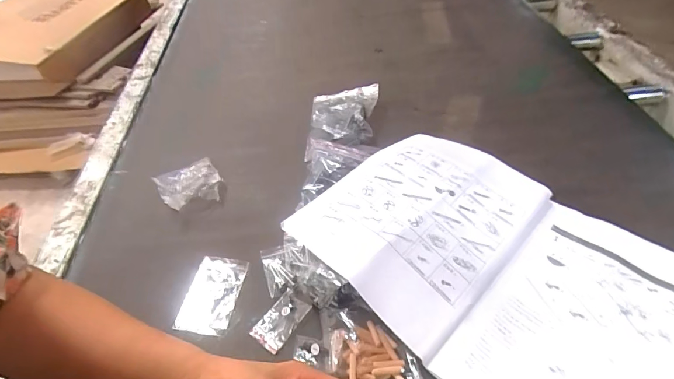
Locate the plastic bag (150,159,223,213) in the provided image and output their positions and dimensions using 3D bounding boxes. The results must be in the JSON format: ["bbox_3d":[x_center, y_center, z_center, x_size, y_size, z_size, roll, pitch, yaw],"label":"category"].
[{"bbox_3d":[-0.209,-0.007,0.526,0.081,0.026,0.077,-23,50,-17],"label":"plastic bag"}]

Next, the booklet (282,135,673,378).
[{"bbox_3d":[0.179,0.072,0.394,0.389,0.061,0.283,32,56,29],"label":"booklet"}]

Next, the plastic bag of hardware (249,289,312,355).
[{"bbox_3d":[-0.059,0.138,0.395,0.038,0.007,0.060,29,55,27],"label":"plastic bag of hardware"}]

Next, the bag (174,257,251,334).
[{"bbox_3d":[-0.142,0.119,0.424,0.060,0.005,0.090,3,47,7],"label":"bag"}]

